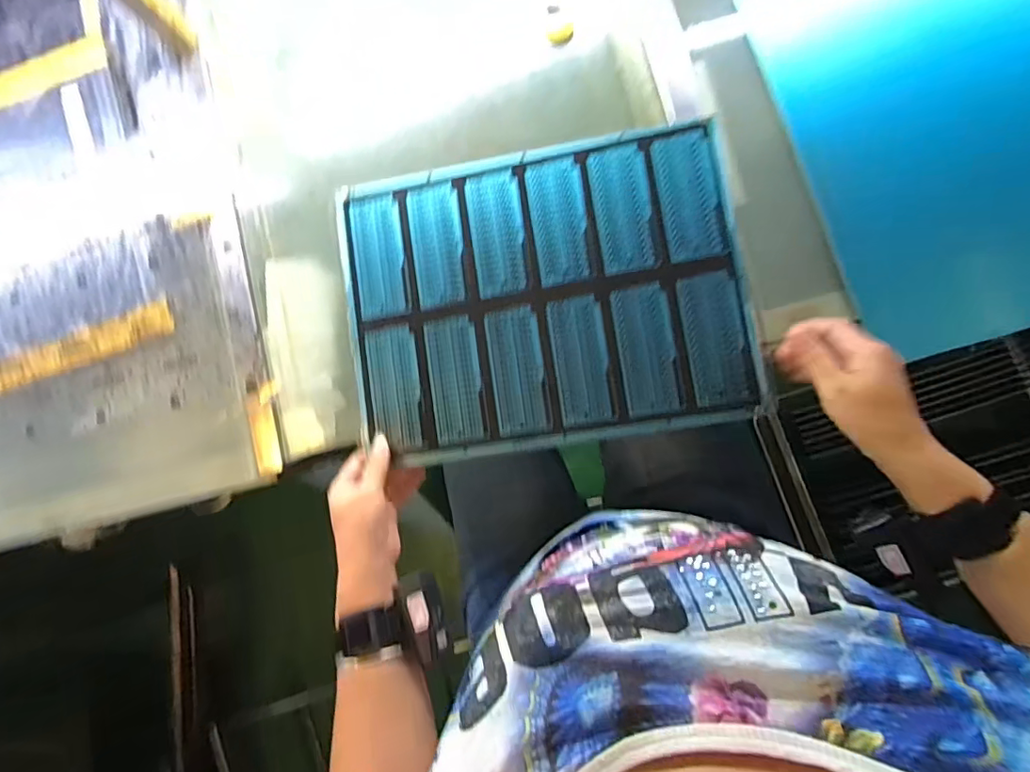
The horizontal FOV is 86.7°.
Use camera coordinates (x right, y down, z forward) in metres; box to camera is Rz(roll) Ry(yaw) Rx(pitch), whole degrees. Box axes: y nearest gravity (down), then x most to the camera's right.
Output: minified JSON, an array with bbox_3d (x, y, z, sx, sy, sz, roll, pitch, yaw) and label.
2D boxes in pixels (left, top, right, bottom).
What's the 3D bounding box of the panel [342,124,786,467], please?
[{"bbox_3d":[0.024,-0.090,0.547,0.390,0.017,0.298,-8,85,5],"label":"panel"}]

